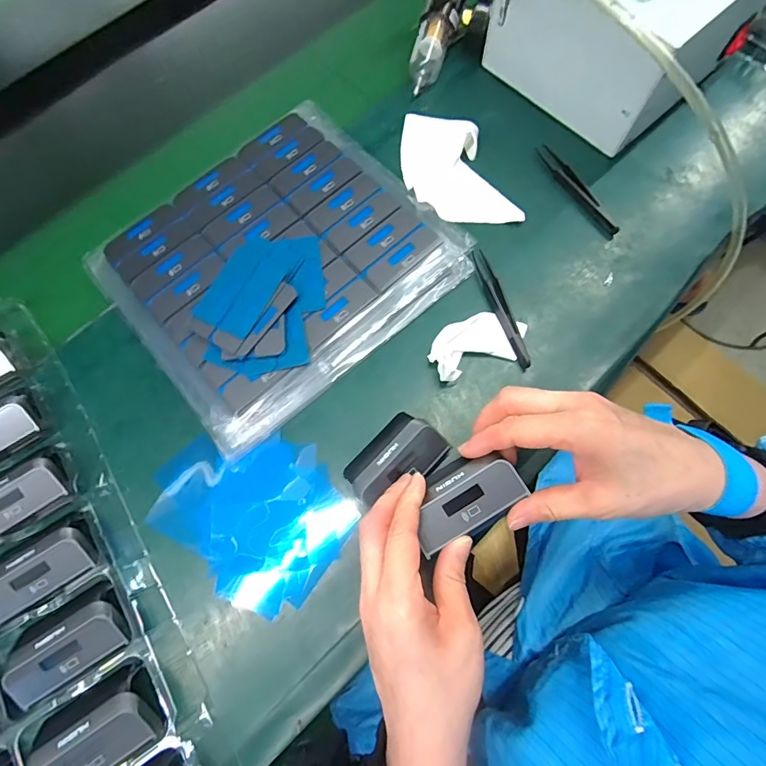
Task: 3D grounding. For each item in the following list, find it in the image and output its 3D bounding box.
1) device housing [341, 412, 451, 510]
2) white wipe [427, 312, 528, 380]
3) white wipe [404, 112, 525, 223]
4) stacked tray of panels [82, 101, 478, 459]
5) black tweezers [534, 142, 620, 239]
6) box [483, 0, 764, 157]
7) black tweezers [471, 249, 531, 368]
[{"bbox_3d":[0.009,0.057,0.313,0.048,0.026,0.071,43,80,13],"label":"device housing"},{"bbox_3d":[0.079,-0.034,0.345,0.083,0.019,0.046,-22,74,-4],"label":"white wipe"},{"bbox_3d":[0.061,-0.200,0.396,0.075,0.022,0.145,-24,74,-5],"label":"white wipe"},{"bbox_3d":[-0.091,-0.112,0.368,0.264,0.027,0.239,-40,76,-9],"label":"stacked tray of panels"},{"bbox_3d":[0.176,-0.179,0.384,0.015,0.006,0.111,-28,75,-6],"label":"black tweezers"},{"bbox_3d":[0.224,-0.347,0.382,0.185,0.103,0.179,-43,77,-10],"label":"box"},{"bbox_3d":[0.099,-0.064,0.356,0.014,0.012,0.110,-17,74,-3],"label":"black tweezers"}]

